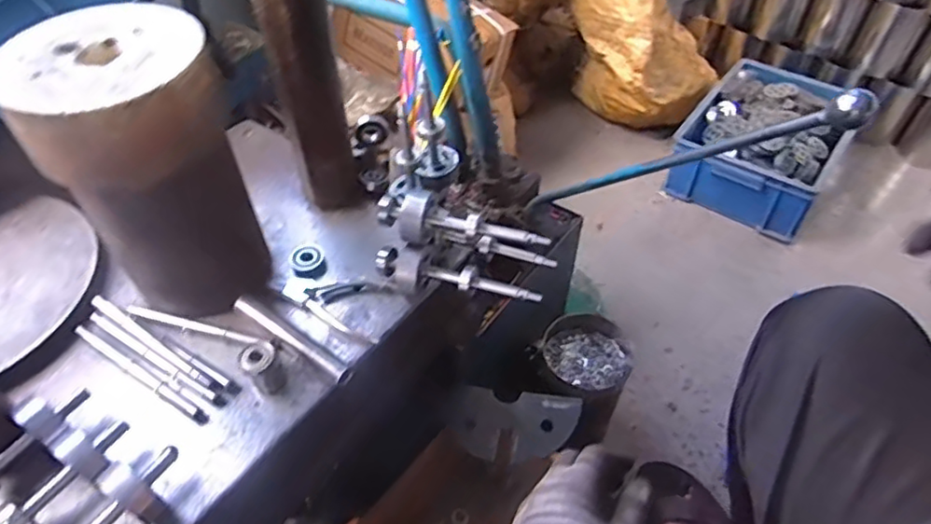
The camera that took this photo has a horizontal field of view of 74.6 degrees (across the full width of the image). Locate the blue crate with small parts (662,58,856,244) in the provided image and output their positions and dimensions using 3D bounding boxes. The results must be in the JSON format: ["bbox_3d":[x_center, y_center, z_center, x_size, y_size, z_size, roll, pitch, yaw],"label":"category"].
[{"bbox_3d":[0.665,-0.272,1.366,0.313,0.156,0.412,25,54,21],"label":"blue crate with small parts"}]

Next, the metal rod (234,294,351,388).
[{"bbox_3d":[-0.162,0.071,0.568,0.141,0.015,0.016,28,55,23],"label":"metal rod"}]

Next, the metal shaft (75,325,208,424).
[{"bbox_3d":[-0.292,0.099,0.548,0.162,0.013,0.010,25,54,21],"label":"metal shaft"}]

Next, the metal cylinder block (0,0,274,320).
[{"bbox_3d":[-0.261,-0.067,0.532,0.145,0.252,0.133,-27,54,-21],"label":"metal cylinder block"}]

